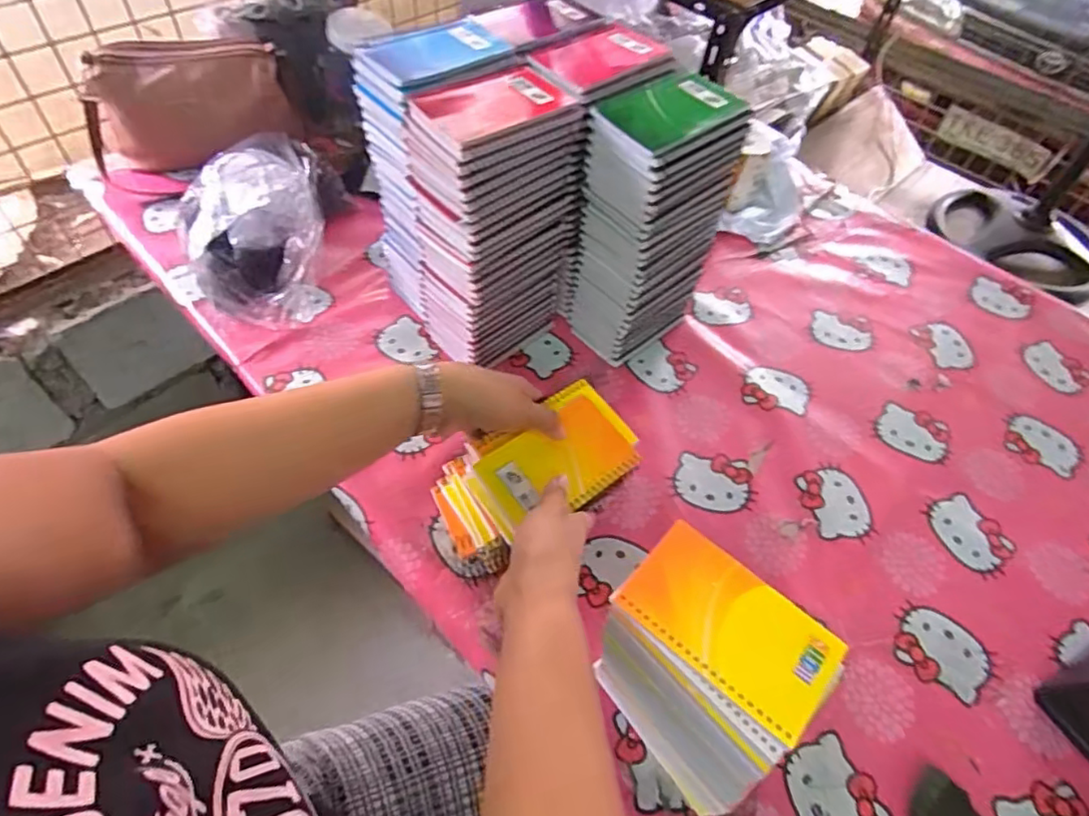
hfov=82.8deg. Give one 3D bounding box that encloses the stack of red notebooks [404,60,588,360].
[{"bbox_3d":[-0.050,-0.192,0.668,0.161,0.280,0.100,-34,62,-25],"label":"stack of red notebooks"}]

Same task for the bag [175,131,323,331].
[{"bbox_3d":[-0.336,-0.191,0.727,0.144,0.160,0.143,-25,58,-20],"label":"bag"}]

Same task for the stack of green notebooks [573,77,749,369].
[{"bbox_3d":[0.109,-0.192,0.682,0.138,0.282,0.106,-35,62,-25],"label":"stack of green notebooks"}]

